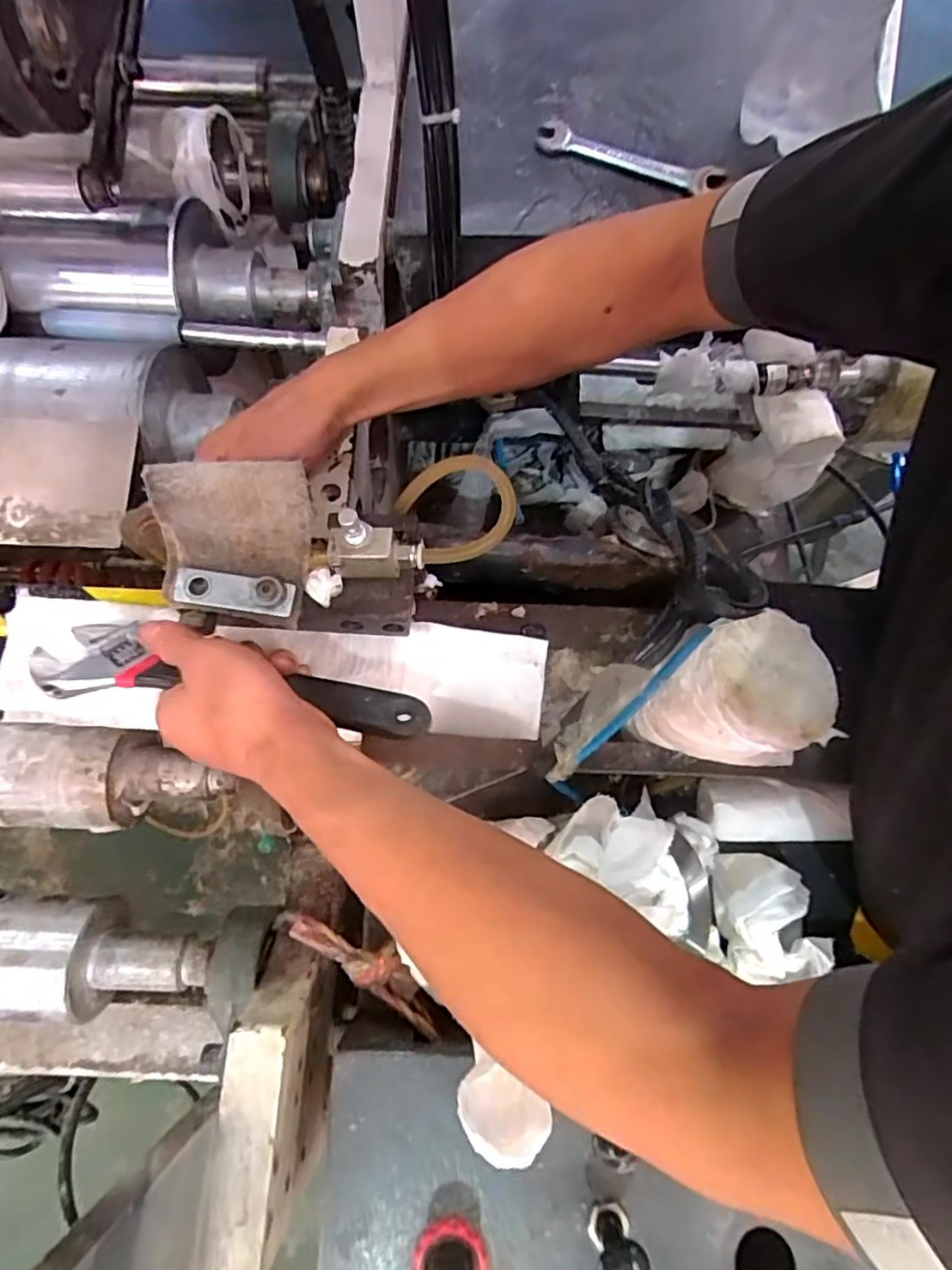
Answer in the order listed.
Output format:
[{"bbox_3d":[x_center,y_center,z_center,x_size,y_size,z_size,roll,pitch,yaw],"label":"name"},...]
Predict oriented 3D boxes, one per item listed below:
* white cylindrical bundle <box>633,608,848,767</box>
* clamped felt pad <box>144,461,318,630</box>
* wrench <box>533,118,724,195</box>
[{"bbox_3d":[0.158,0.037,0.369,0.083,0.081,0.088,0,72,-1],"label":"white cylindrical bundle"},{"bbox_3d":[-0.130,-0.051,0.325,0.084,0.087,0.059,10,73,3],"label":"clamped felt pad"},{"bbox_3d":[0.125,-0.393,0.510,0.151,0.005,0.029,22,74,6],"label":"wrench"}]

